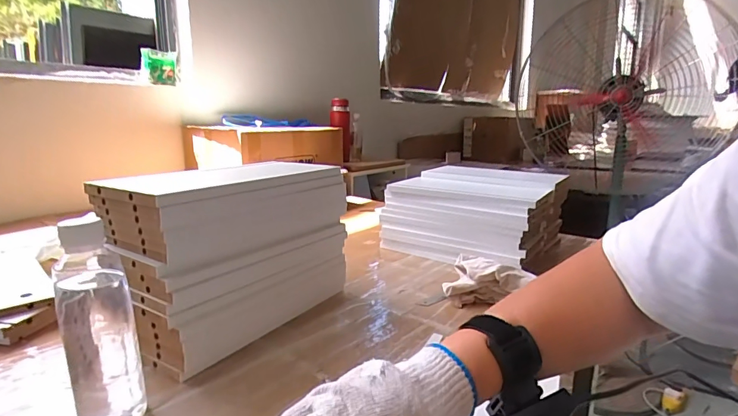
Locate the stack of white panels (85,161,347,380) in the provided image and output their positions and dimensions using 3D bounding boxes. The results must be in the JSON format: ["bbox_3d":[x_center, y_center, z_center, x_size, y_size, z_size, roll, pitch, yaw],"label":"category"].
[{"bbox_3d":[-0.170,0.057,0.575,0.130,0.197,0.297,6,13,30],"label":"stack of white panels"}]

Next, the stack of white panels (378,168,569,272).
[{"bbox_3d":[0.234,0.007,0.928,0.305,0.145,0.292,8,14,35],"label":"stack of white panels"}]

